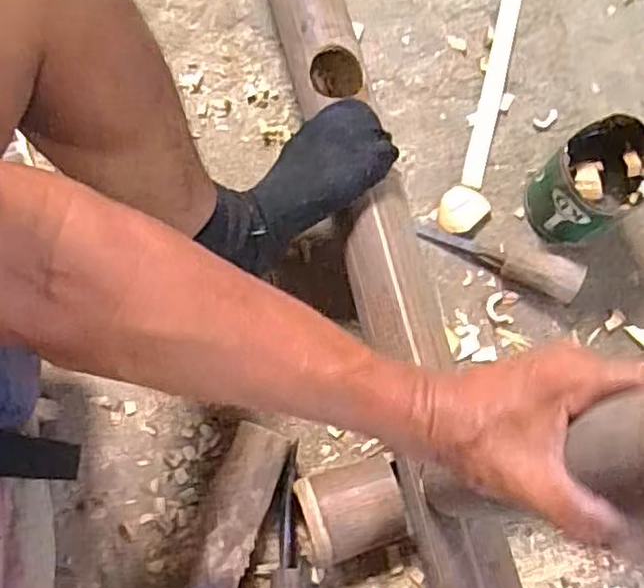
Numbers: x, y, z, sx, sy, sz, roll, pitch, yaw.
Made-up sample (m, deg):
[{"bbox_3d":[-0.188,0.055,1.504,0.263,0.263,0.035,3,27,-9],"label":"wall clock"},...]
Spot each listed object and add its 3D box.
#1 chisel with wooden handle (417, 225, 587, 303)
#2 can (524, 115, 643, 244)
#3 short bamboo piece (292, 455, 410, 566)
[{"bbox_3d":[0.193,-0.040,0.733,0.181,0.030,0.042,21,73,18],"label":"chisel with wooden handle"},{"bbox_3d":[0.287,-0.115,0.711,0.109,0.105,0.095,-32,77,-10],"label":"can"},{"bbox_3d":[0.028,0.205,0.638,0.091,0.061,0.079,-16,75,-7],"label":"short bamboo piece"}]

